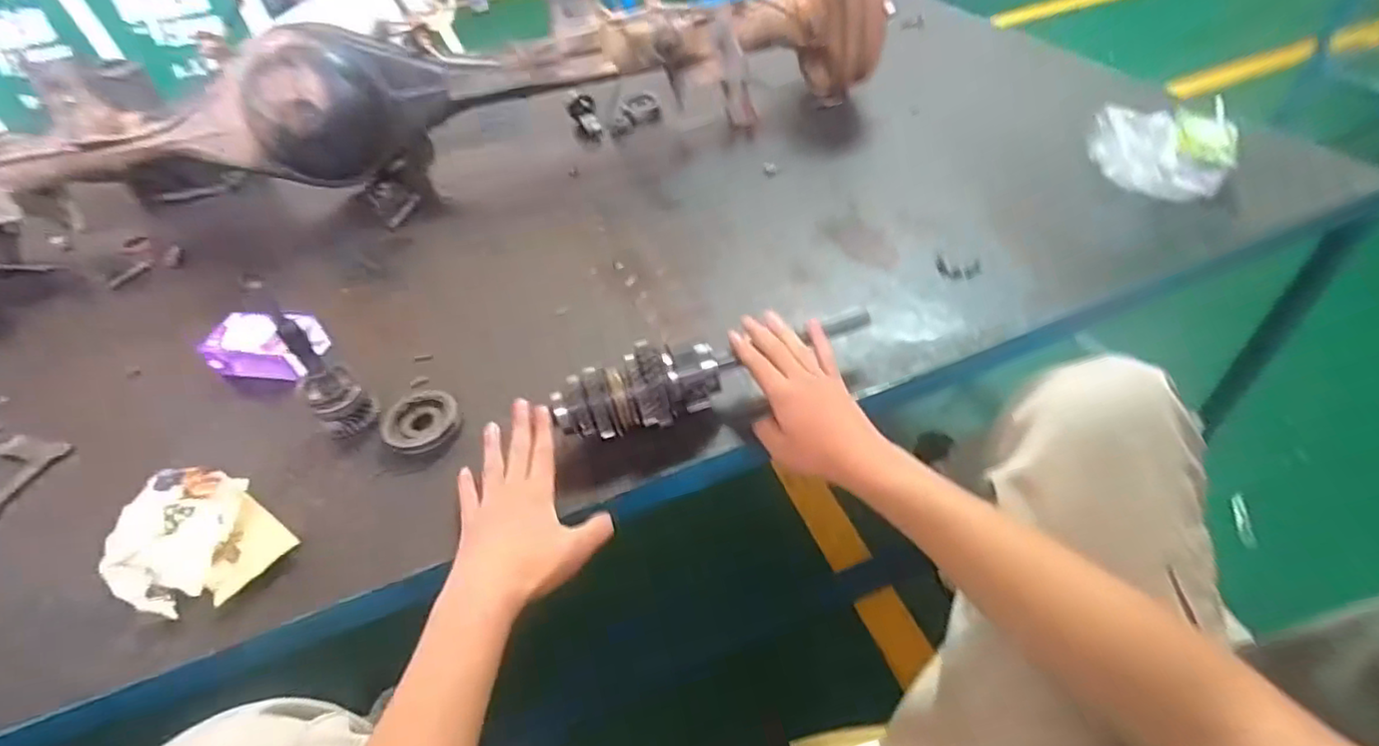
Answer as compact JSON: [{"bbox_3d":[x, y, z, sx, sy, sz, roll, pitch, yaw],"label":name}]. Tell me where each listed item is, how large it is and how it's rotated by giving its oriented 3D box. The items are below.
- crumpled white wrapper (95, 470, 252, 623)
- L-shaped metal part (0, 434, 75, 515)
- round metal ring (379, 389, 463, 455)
[{"bbox_3d":[-0.427,0.133,0.526,0.074,0.052,0.128,0,48,6],"label":"crumpled white wrapper"},{"bbox_3d":[-0.672,0.104,0.619,0.066,0.013,0.095,2,48,8],"label":"L-shaped metal part"},{"bbox_3d":[-0.261,0.045,0.606,0.079,0.015,0.069,22,54,24],"label":"round metal ring"}]

